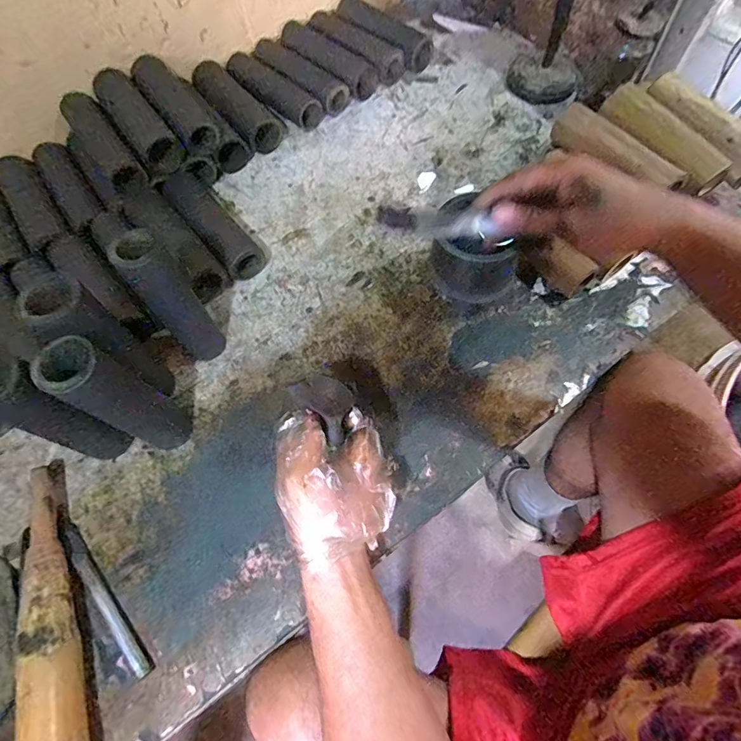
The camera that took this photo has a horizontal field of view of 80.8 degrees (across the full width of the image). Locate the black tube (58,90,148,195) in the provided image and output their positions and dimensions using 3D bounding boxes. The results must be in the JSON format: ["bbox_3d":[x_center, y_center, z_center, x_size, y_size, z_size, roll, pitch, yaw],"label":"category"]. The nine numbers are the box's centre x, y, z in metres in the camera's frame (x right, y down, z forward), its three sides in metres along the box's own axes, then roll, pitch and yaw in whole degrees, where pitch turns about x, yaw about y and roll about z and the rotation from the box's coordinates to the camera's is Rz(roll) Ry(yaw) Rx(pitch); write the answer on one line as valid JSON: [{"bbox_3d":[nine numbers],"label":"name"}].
[{"bbox_3d":[-0.364,-0.313,0.597,0.052,0.043,0.180,-36,67,-13],"label":"black tube"}]

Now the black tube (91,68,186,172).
[{"bbox_3d":[-0.323,-0.346,0.608,0.058,0.045,0.193,-35,67,-13],"label":"black tube"}]

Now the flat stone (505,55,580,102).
[{"bbox_3d":[0.273,-0.467,0.696,0.109,0.038,0.064,15,66,9],"label":"flat stone"}]

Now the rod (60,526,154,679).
[{"bbox_3d":[-0.260,0.220,0.423,0.016,0.012,0.167,-40,68,-15],"label":"rod"}]

